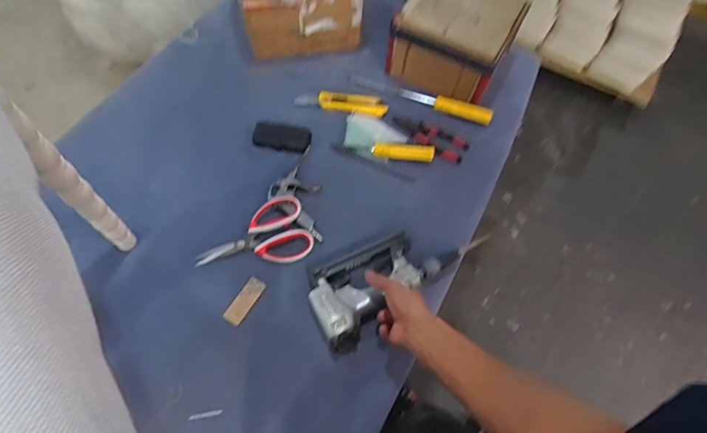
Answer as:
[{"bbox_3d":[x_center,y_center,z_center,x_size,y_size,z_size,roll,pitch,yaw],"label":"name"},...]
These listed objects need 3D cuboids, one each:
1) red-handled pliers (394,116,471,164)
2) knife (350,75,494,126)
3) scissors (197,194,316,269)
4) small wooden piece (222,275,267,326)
[{"bbox_3d":[0.152,-0.160,0.847,0.153,0.018,0.056,27,64,11],"label":"red-handled pliers"},{"bbox_3d":[0.137,-0.248,0.871,0.297,0.028,0.030,21,63,8],"label":"knife"},{"bbox_3d":[-0.170,0.028,0.714,0.190,0.019,0.116,-10,63,-8],"label":"scissors"},{"bbox_3d":[-0.171,0.132,0.668,0.030,0.007,0.077,30,64,12],"label":"small wooden piece"}]

